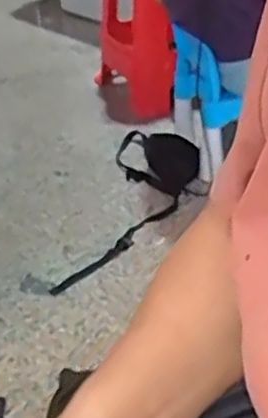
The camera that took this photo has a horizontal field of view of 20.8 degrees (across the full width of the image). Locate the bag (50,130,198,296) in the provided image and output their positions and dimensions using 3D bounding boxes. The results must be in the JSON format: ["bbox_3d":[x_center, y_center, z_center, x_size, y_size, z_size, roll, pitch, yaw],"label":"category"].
[{"bbox_3d":[0.013,-0.044,1.914,0.248,0.083,0.748,4,34,13],"label":"bag"}]

